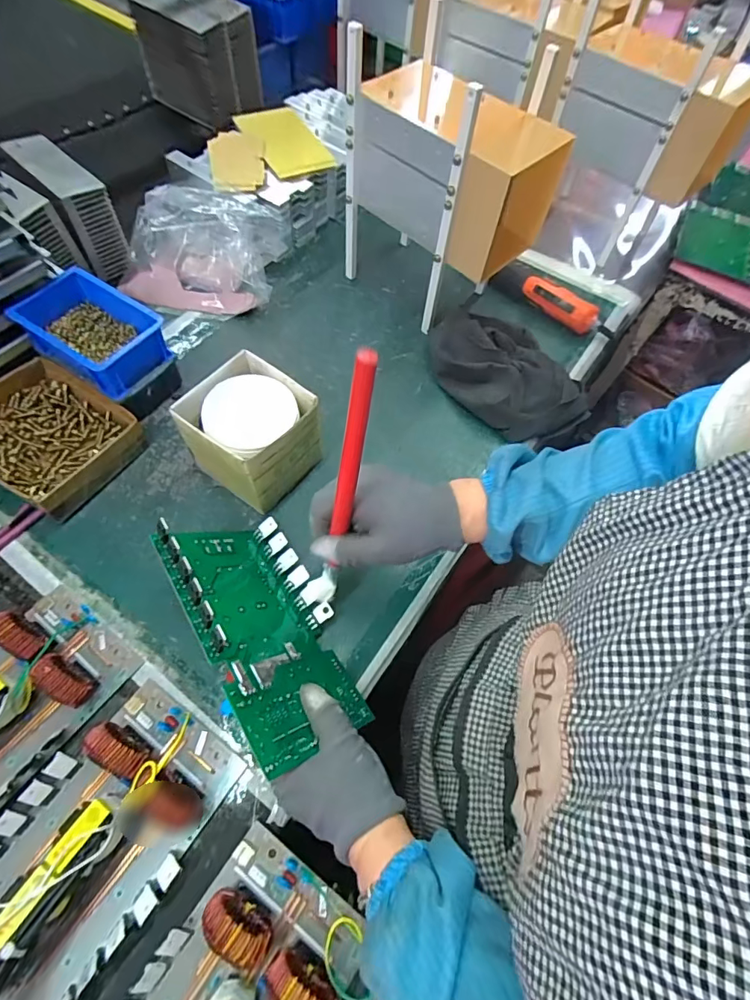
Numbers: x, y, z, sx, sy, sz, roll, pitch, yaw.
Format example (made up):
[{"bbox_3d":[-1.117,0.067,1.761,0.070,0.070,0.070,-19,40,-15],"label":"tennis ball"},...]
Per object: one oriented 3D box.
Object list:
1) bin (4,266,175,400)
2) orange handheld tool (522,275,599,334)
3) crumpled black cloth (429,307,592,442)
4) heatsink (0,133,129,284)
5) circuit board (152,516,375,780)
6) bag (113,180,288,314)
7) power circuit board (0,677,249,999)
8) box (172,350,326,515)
[{"bbox_3d":[-0.322,-0.190,0.530,0.155,0.054,0.101,32,64,11],"label":"bin"},{"bbox_3d":[0.271,-0.289,0.691,0.116,0.040,0.025,40,65,17],"label":"orange handheld tool"},{"bbox_3d":[0.165,-0.174,0.619,0.142,0.055,0.235,-36,69,-22],"label":"crumpled black cloth"},{"bbox_3d":[-0.423,-0.410,0.657,0.059,0.110,0.161,-38,70,-22],"label":"heatsink"},{"bbox_3d":[-0.096,0.107,0.418,0.224,0.027,0.123,50,24,25],"label":"circuit board"},{"bbox_3d":[-0.246,-0.370,0.674,0.219,0.092,0.175,8,60,0],"label":"bag"},{"bbox_3d":[-0.227,0.270,0.353,0.135,0.072,0.235,35,64,14],"label":"power circuit board"},{"bbox_3d":[-0.131,-0.065,0.506,0.114,0.109,0.115,33,63,13],"label":"box"}]

